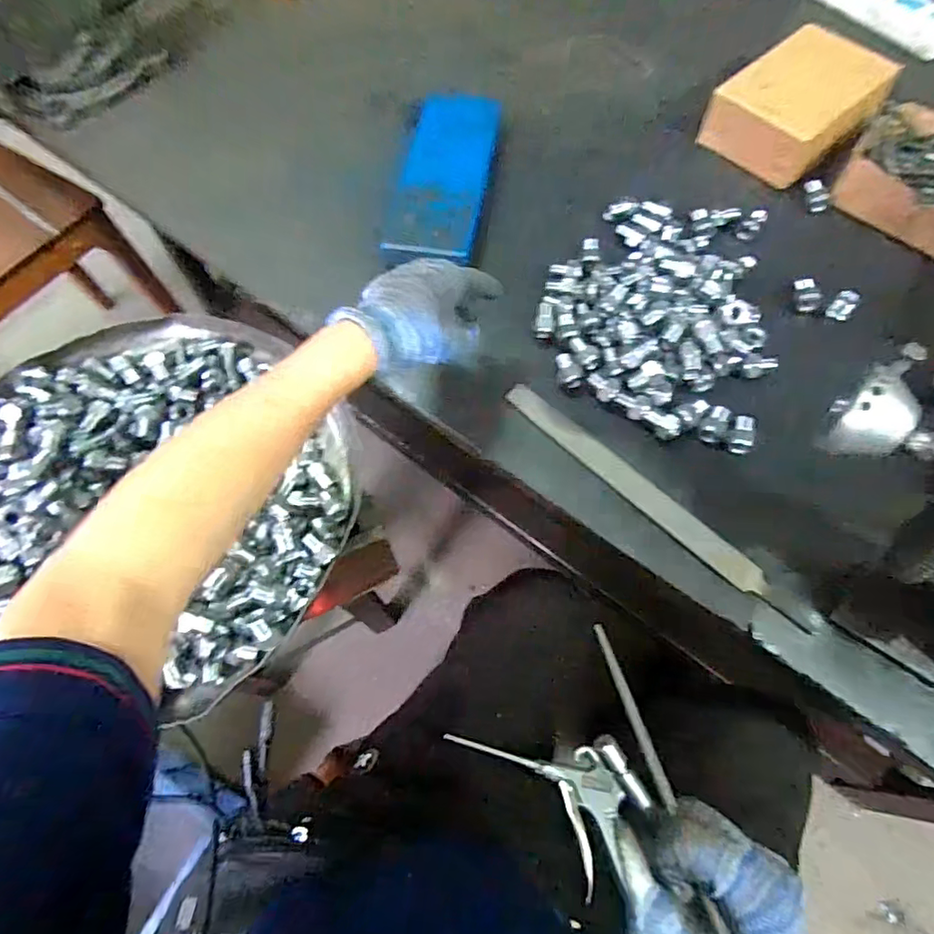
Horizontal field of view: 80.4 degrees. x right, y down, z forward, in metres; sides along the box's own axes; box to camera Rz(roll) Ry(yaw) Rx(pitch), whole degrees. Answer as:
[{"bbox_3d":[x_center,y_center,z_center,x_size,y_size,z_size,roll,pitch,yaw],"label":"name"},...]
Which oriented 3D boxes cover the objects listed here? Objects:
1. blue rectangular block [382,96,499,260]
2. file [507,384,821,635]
[{"bbox_3d":[-0.022,-0.310,0.597,0.094,0.042,0.250,9,66,5],"label":"blue rectangular block"},{"bbox_3d":[0.149,0.024,0.461,0.023,0.011,0.296,-42,72,-17],"label":"file"}]

